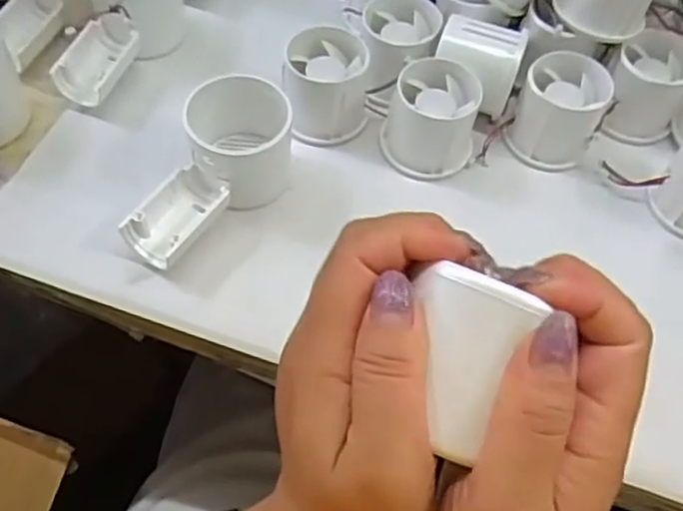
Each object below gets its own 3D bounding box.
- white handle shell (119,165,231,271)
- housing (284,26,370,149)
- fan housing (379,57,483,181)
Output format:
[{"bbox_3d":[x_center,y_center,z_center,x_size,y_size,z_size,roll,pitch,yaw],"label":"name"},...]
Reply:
[{"bbox_3d":[-0.090,-0.021,0.385,0.034,0.020,0.058,30,60,14],"label":"white handle shell"},{"bbox_3d":[-0.009,-0.106,0.433,0.051,0.045,0.056,1,58,-4],"label":"housing"},{"bbox_3d":[0.056,-0.084,0.428,0.055,0.046,0.055,11,57,2],"label":"fan housing"}]

